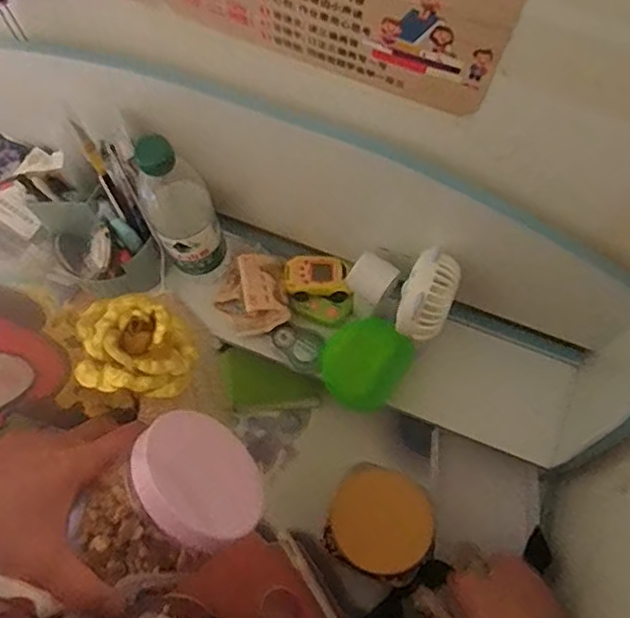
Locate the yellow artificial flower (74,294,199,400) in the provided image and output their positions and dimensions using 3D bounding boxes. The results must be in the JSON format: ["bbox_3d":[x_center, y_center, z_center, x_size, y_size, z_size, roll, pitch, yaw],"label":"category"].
[{"bbox_3d":[-0.111,0.025,0.382,0.065,0.034,0.061,0,68,0],"label":"yellow artificial flower"}]

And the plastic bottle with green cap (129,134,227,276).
[{"bbox_3d":[-0.132,-0.098,0.589,0.064,0.181,0.059,-24,70,-9],"label":"plastic bottle with green cap"}]

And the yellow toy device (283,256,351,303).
[{"bbox_3d":[0.001,-0.033,0.673,0.070,0.022,0.045,2,68,1],"label":"yellow toy device"}]

